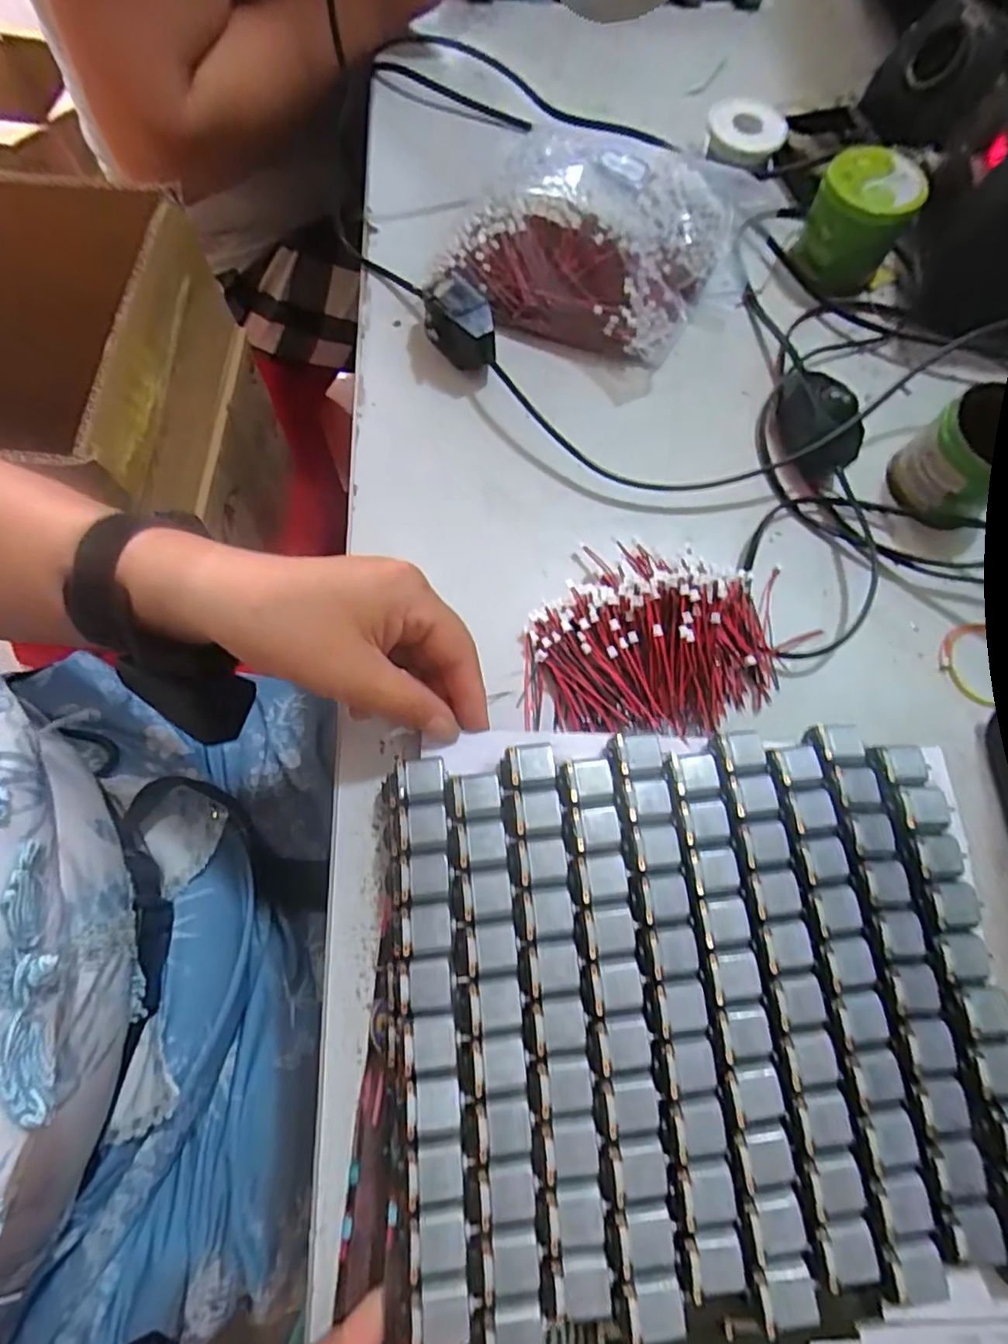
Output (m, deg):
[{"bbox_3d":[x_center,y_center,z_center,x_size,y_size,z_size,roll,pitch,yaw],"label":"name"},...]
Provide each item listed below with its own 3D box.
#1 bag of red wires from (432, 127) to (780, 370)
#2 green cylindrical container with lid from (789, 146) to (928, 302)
[{"bbox_3d":[0.065,-0.269,0.375,0.182,0.055,0.141,14,72,2],"label":"bag of red wires"},{"bbox_3d":[0.221,-0.285,0.387,0.058,0.053,0.060,30,73,7],"label":"green cylindrical container with lid"}]

